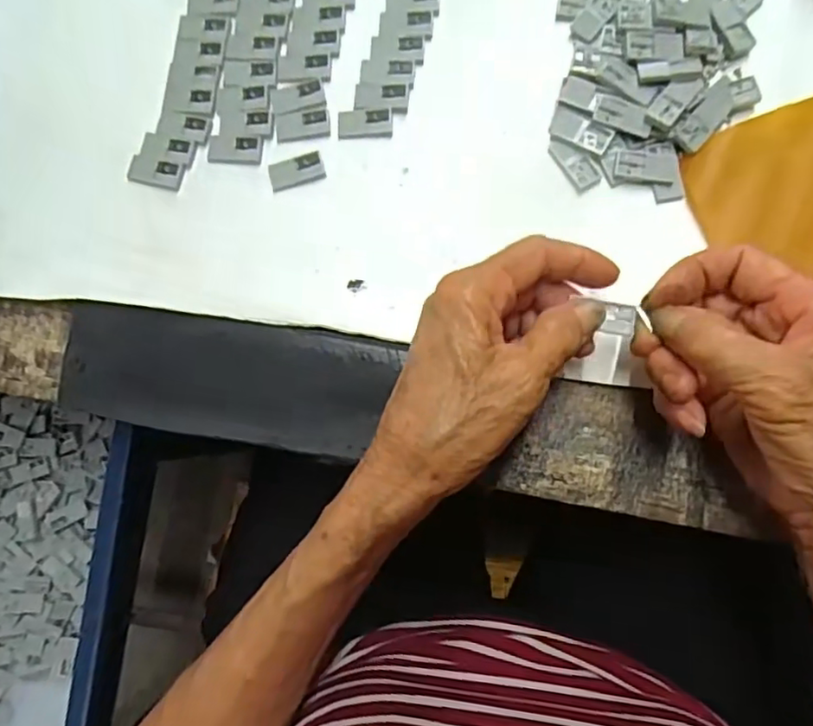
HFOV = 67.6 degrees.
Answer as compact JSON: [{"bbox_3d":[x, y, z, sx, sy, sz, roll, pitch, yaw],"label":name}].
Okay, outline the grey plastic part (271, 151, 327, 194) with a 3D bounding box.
[{"bbox_3d":[-0.056,-0.097,0.307,0.028,0.004,0.015,-16,83,1],"label":"grey plastic part"}]

